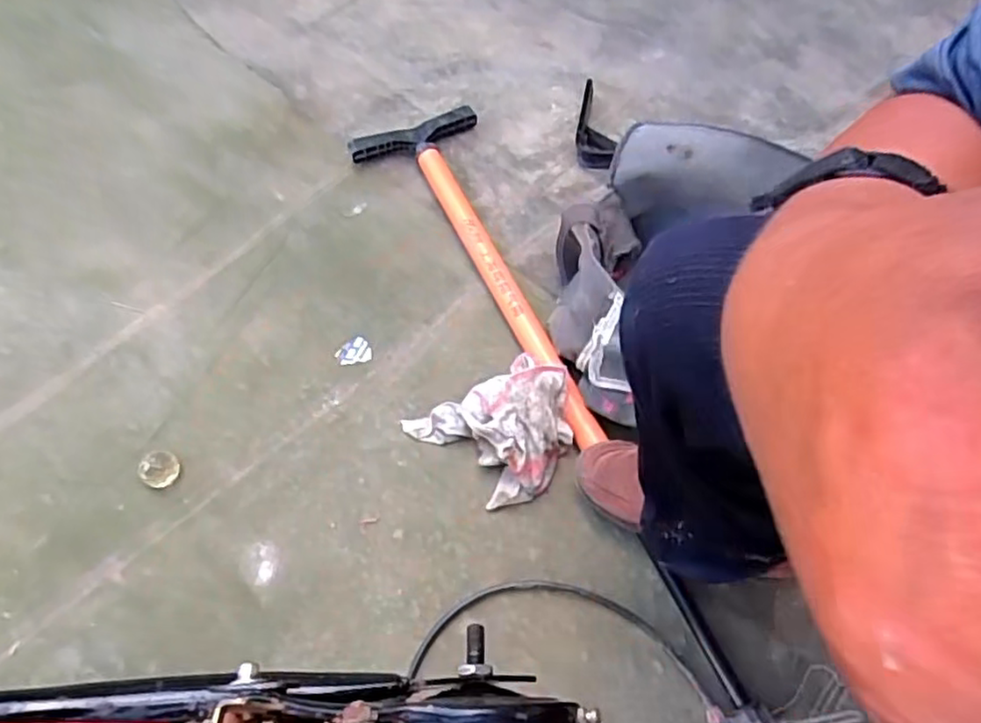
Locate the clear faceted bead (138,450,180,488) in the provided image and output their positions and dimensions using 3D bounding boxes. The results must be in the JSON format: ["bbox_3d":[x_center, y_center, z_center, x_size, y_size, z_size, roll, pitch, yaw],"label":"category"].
[{"bbox_3d":[-0.374,0.119,0.748,0.038,0.034,0.040,40,65,18],"label":"clear faceted bead"}]

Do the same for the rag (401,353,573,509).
[{"bbox_3d":[0.017,0.067,0.784,0.173,0.076,0.168,42,66,18],"label":"rag"}]

